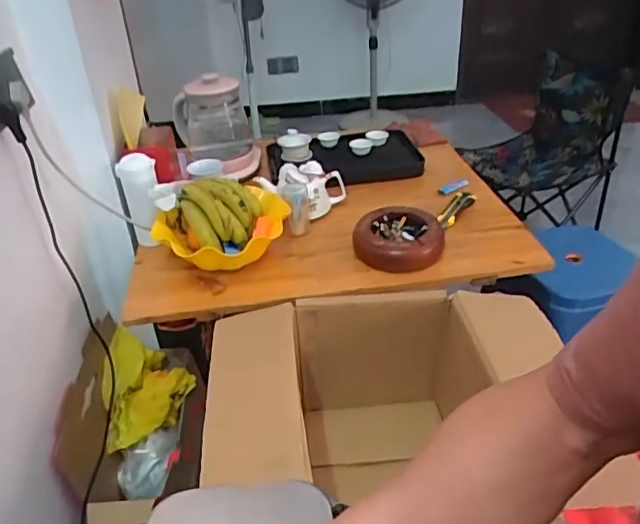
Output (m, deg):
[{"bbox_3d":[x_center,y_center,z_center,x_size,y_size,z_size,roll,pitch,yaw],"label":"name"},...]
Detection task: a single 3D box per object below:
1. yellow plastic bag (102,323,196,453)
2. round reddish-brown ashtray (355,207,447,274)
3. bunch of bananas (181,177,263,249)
[{"bbox_3d":[-0.368,0.239,1.157,0.190,0.177,0.146,-21,37,-26],"label":"yellow plastic bag"},{"bbox_3d":[0.154,-0.053,1.079,0.161,0.056,0.174,7,34,16],"label":"round reddish-brown ashtray"},{"bbox_3d":[-0.181,-0.094,1.069,0.147,0.122,0.099,-11,33,-13],"label":"bunch of bananas"}]

